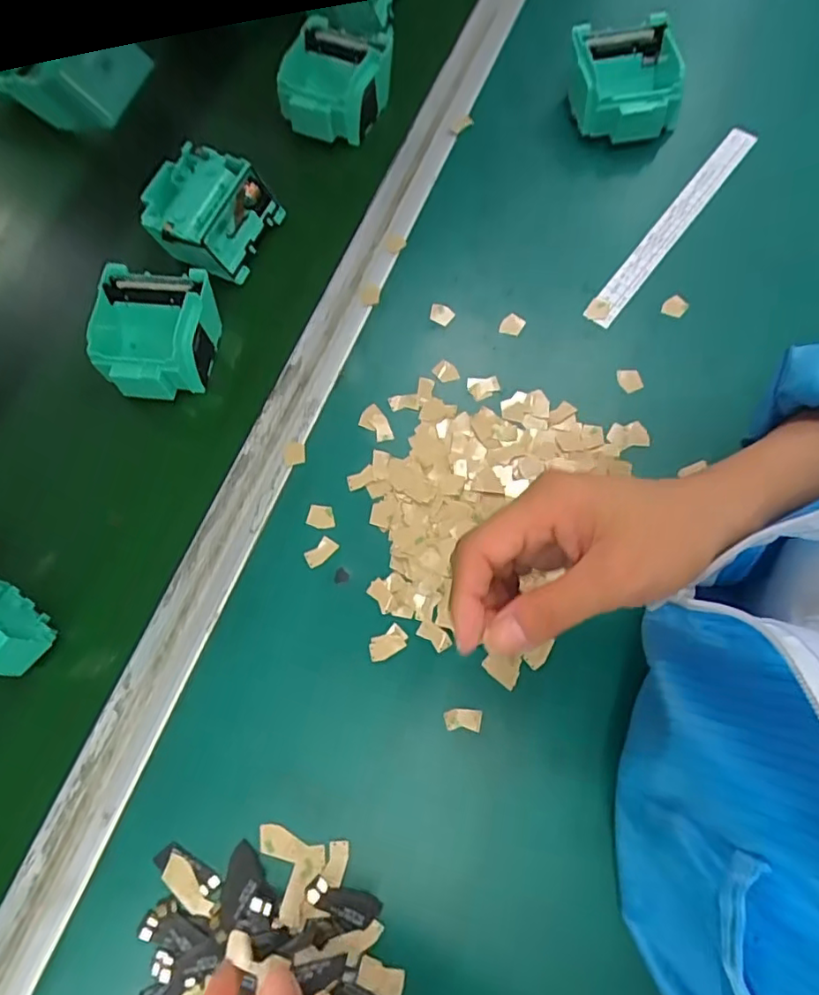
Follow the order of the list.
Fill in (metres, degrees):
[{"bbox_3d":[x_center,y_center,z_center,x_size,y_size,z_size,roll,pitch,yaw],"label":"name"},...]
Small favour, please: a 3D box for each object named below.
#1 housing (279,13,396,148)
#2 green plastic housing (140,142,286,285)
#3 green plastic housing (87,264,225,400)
[{"bbox_3d":[-0.056,-0.324,0.466,0.080,0.044,0.083,13,73,6],"label":"housing"},{"bbox_3d":[-0.148,-0.205,0.432,0.082,0.046,0.073,20,73,8],"label":"green plastic housing"},{"bbox_3d":[-0.174,-0.110,0.403,0.075,0.037,0.080,3,72,3],"label":"green plastic housing"}]

